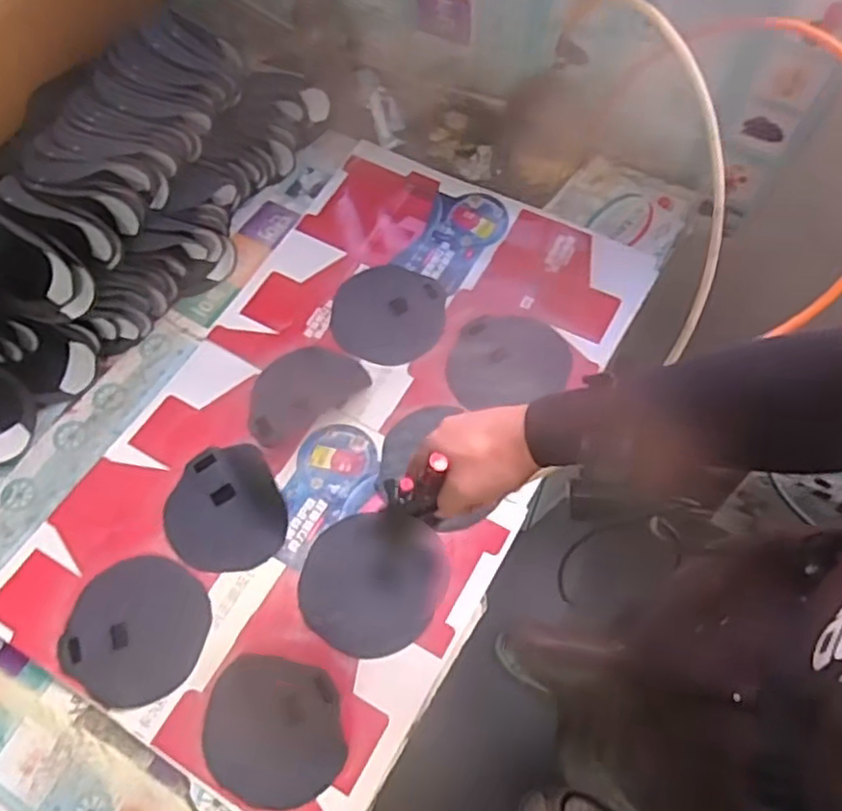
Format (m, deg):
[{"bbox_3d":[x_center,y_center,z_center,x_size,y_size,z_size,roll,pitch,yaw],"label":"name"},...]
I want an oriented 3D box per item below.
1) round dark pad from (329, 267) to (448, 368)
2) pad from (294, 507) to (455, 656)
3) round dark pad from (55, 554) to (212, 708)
[{"bbox_3d":[-0.041,-0.119,0.898,0.138,0.009,0.141,-1,64,3],"label":"round dark pad"},{"bbox_3d":[-0.050,0.185,0.744,0.145,0.010,0.151,-1,64,3],"label":"pad"},{"bbox_3d":[-0.295,0.230,0.727,0.143,0.008,0.144,-1,64,3],"label":"round dark pad"}]

